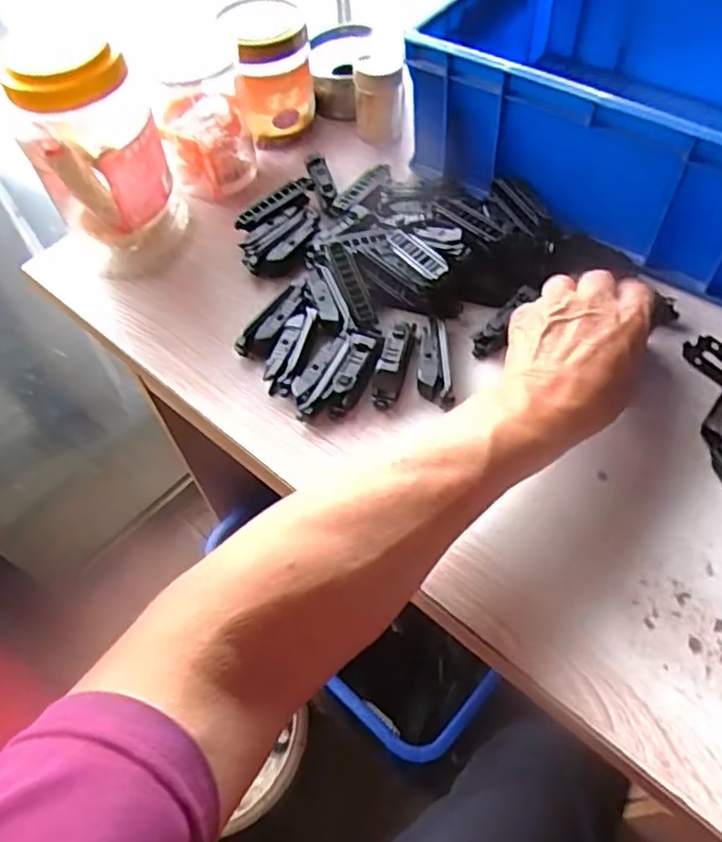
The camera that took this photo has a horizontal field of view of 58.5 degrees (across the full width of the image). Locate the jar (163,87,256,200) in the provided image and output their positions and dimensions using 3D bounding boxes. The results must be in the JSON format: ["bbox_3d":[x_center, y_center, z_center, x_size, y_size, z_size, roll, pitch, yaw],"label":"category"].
[{"bbox_3d":[-0.135,-0.253,0.583,0.072,0.065,0.077,-2,57,3],"label":"jar"}]

